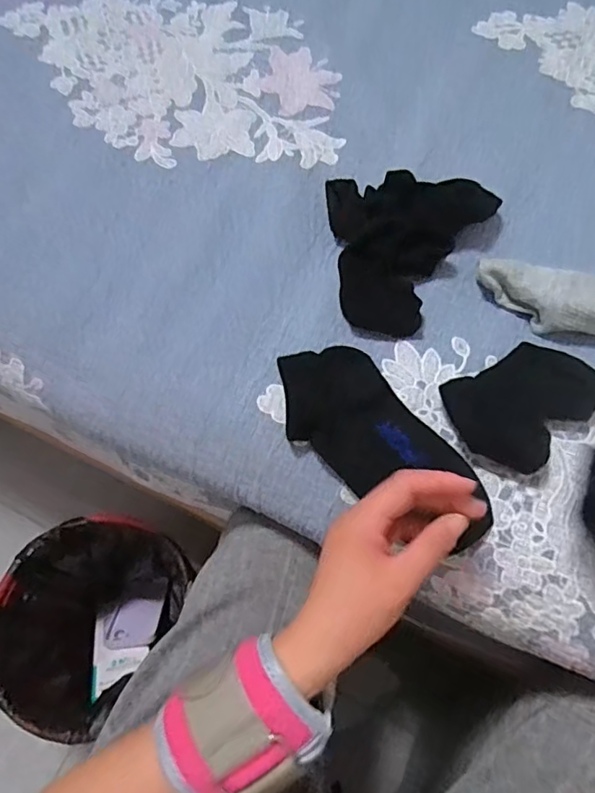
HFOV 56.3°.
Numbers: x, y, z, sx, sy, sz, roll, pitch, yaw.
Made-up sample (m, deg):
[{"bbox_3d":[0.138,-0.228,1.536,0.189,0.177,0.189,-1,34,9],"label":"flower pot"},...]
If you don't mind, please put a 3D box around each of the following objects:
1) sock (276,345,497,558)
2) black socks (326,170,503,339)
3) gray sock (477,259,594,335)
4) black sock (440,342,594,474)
[{"bbox_3d":[0.063,0.037,0.430,0.083,0.031,0.193,-37,70,-15],"label":"sock"},{"bbox_3d":[0.102,-0.135,0.506,0.161,0.045,0.172,6,65,4],"label":"black socks"},{"bbox_3d":[0.218,-0.087,0.480,0.122,0.038,0.052,17,67,9],"label":"gray sock"},{"bbox_3d":[0.182,0.004,0.449,0.118,0.021,0.087,-36,69,-14],"label":"black sock"}]

